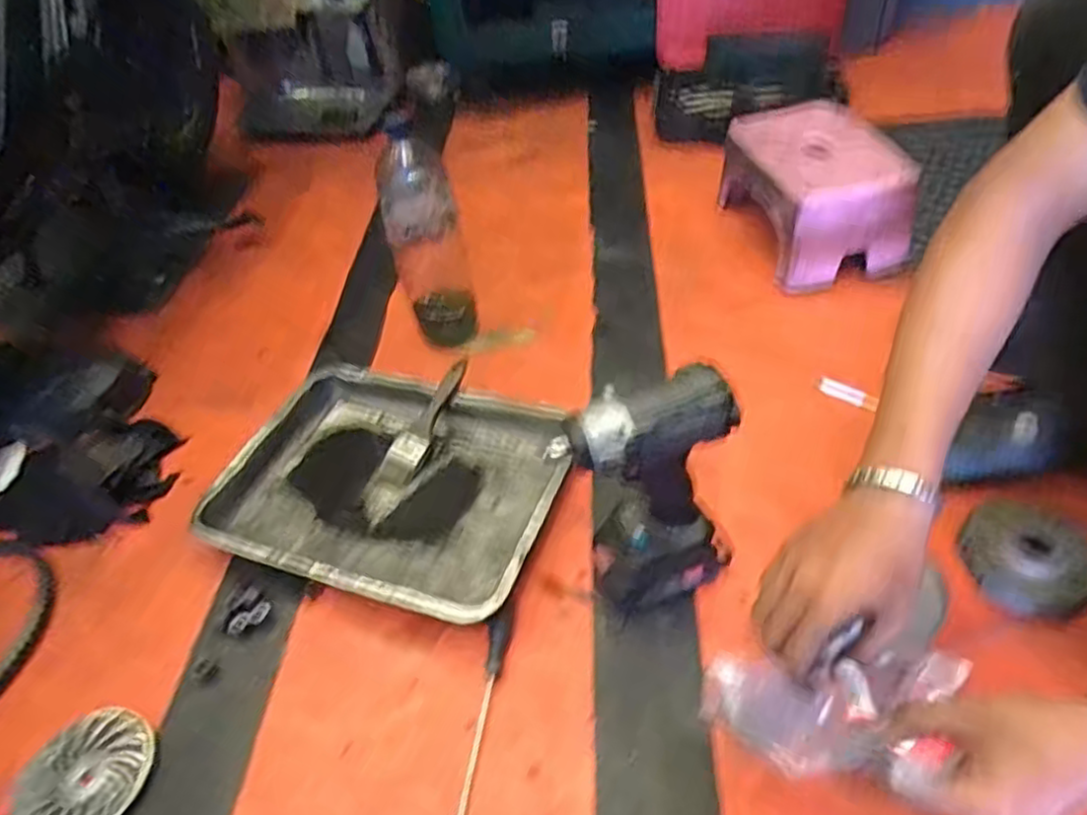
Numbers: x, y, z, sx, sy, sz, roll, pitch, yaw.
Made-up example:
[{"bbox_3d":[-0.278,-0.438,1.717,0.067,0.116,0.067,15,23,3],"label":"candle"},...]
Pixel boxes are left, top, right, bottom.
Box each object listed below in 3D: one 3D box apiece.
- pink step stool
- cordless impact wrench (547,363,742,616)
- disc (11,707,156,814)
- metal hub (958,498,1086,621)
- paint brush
[{"bbox_3d":[0.415,-0.335,1.107,0.195,0.148,0.324,-9,44,-2],"label":"pink step stool"},{"bbox_3d":[0.092,0.085,0.629,0.151,0.261,0.073,-22,46,-15],"label":"cordless impact wrench"},{"bbox_3d":[-0.410,0.329,0.627,0.113,0.018,0.100,-27,47,-20],"label":"disc"},{"bbox_3d":[0.462,0.138,0.670,0.113,0.017,0.115,-4,44,4],"label":"metal hub"},{"bbox_3d":[-0.158,0.039,0.860,0.048,0.033,0.225,16,62,22],"label":"paint brush"}]

